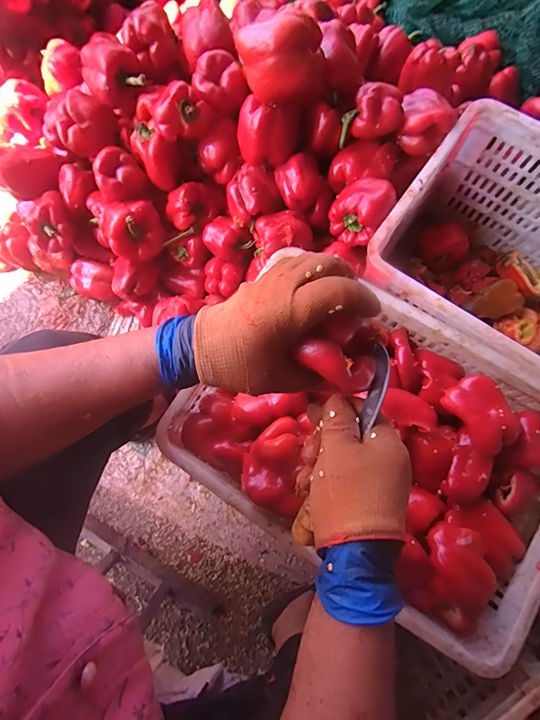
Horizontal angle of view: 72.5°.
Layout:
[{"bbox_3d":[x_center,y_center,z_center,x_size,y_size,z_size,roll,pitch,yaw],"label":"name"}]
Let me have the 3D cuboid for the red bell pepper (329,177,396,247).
[{"bbox_3d":[0.148,-0.245,0.602,0.087,0.068,0.085,-1,78,3],"label":"red bell pepper"}]

